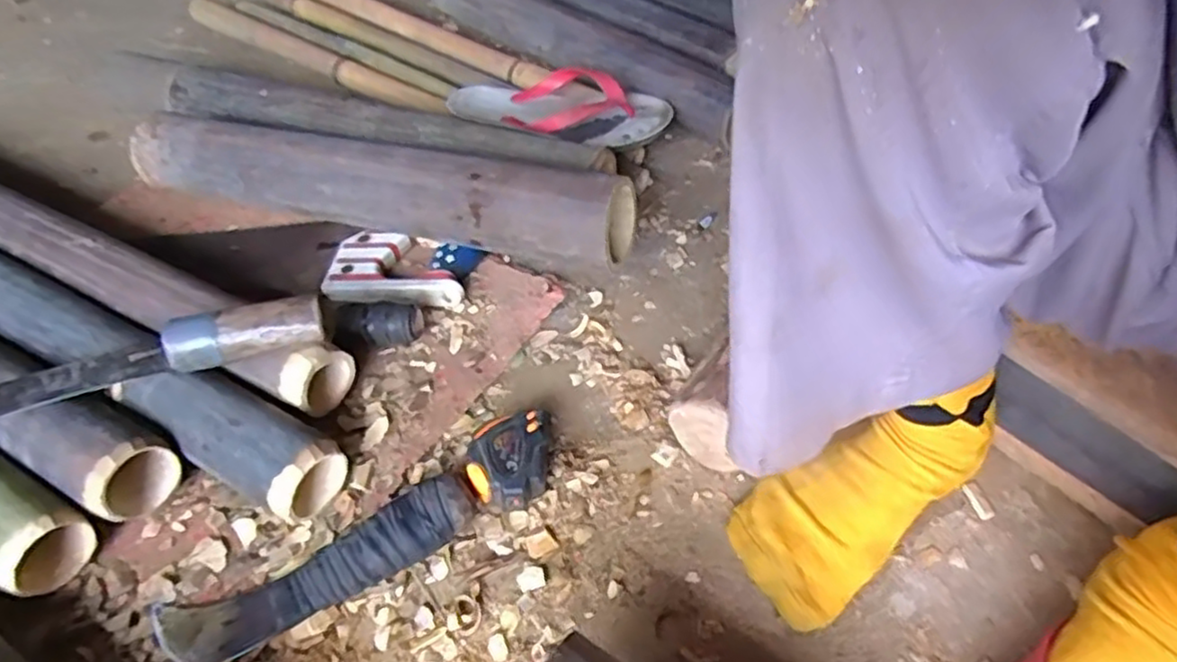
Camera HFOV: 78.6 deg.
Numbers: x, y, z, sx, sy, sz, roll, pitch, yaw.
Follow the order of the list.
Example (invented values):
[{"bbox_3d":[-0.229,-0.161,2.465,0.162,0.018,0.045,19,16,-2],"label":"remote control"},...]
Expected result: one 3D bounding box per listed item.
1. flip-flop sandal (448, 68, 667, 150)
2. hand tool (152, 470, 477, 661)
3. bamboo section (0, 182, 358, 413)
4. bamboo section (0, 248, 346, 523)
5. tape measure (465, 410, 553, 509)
[{"bbox_3d":[-0.031,-0.235,0.764,0.234,0.040,0.110,0,48,0],"label":"flip-flop sandal"},{"bbox_3d":[-0.175,0.154,0.470,0.205,0.037,0.049,-22,52,-19],"label":"hand tool"},{"bbox_3d":[-0.480,-0.074,0.648,0.655,0.072,0.060,23,52,19],"label":"bamboo section"},{"bbox_3d":[-0.466,-0.014,0.601,0.649,0.061,0.064,23,52,19],"label":"bamboo section"},{"bbox_3d":[-0.057,0.096,0.524,0.056,0.034,0.076,0,48,-1],"label":"tape measure"}]

